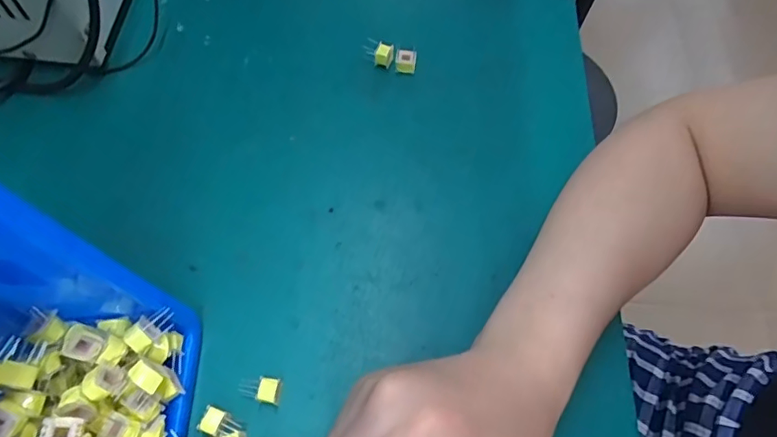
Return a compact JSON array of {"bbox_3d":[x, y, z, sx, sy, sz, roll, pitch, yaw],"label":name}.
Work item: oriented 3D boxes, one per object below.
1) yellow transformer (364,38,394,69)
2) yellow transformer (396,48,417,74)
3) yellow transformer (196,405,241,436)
[{"bbox_3d":[-0.008,-0.135,0.418,0.024,0.014,0.015,19,64,4],"label":"yellow transformer"},{"bbox_3d":[0.014,-0.127,0.416,0.017,0.012,0.014,11,64,0],"label":"yellow transformer"},{"bbox_3d":[-0.093,0.115,0.289,0.020,0.015,0.013,19,64,4],"label":"yellow transformer"}]

